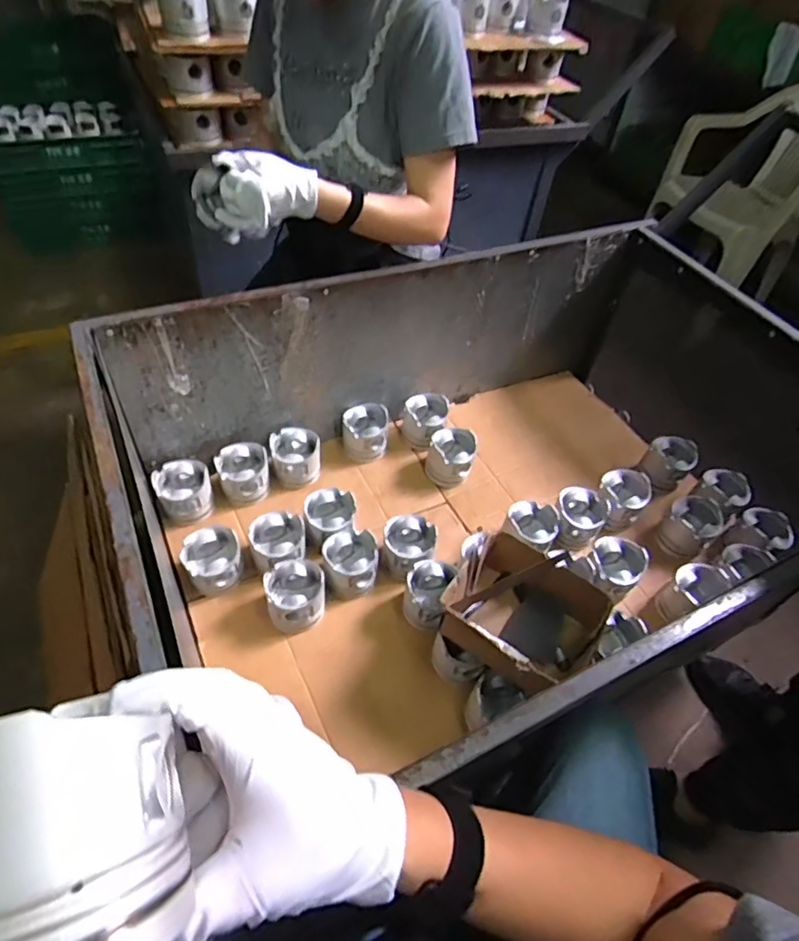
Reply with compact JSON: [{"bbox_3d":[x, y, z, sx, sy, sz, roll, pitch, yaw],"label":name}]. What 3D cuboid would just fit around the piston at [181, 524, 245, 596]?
[{"bbox_3d":[-0.310,0.152,0.943,0.087,0.084,0.095,3,50,-4],"label":"piston"}]

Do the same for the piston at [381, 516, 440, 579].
[{"bbox_3d":[0.015,0.141,0.996,0.095,0.080,0.110,5,50,-3],"label":"piston"}]

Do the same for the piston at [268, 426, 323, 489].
[{"bbox_3d":[-0.200,-0.026,1.098,0.094,0.068,0.099,-7,51,-12],"label":"piston"}]

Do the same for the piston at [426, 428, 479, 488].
[{"bbox_3d":[0.102,-0.029,1.131,0.096,0.091,0.098,3,50,-4],"label":"piston"}]

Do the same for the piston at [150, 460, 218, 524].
[{"bbox_3d":[-0.388,0.041,1.024,0.090,0.082,0.103,-27,58,-26],"label":"piston"}]

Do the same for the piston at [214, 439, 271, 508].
[{"bbox_3d":[-0.292,0.004,1.062,0.092,0.079,0.095,3,50,-4],"label":"piston"}]

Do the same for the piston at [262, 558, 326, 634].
[{"bbox_3d":[-0.167,0.202,0.912,0.091,0.072,0.091,3,50,-4],"label":"piston"}]

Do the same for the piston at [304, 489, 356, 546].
[{"bbox_3d":[-0.122,0.087,1.010,0.092,0.068,0.098,-9,52,-13],"label":"piston"}]

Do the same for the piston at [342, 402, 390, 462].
[{"bbox_3d":[-0.071,-0.078,1.154,0.094,0.077,0.103,7,50,0],"label":"piston"}]

